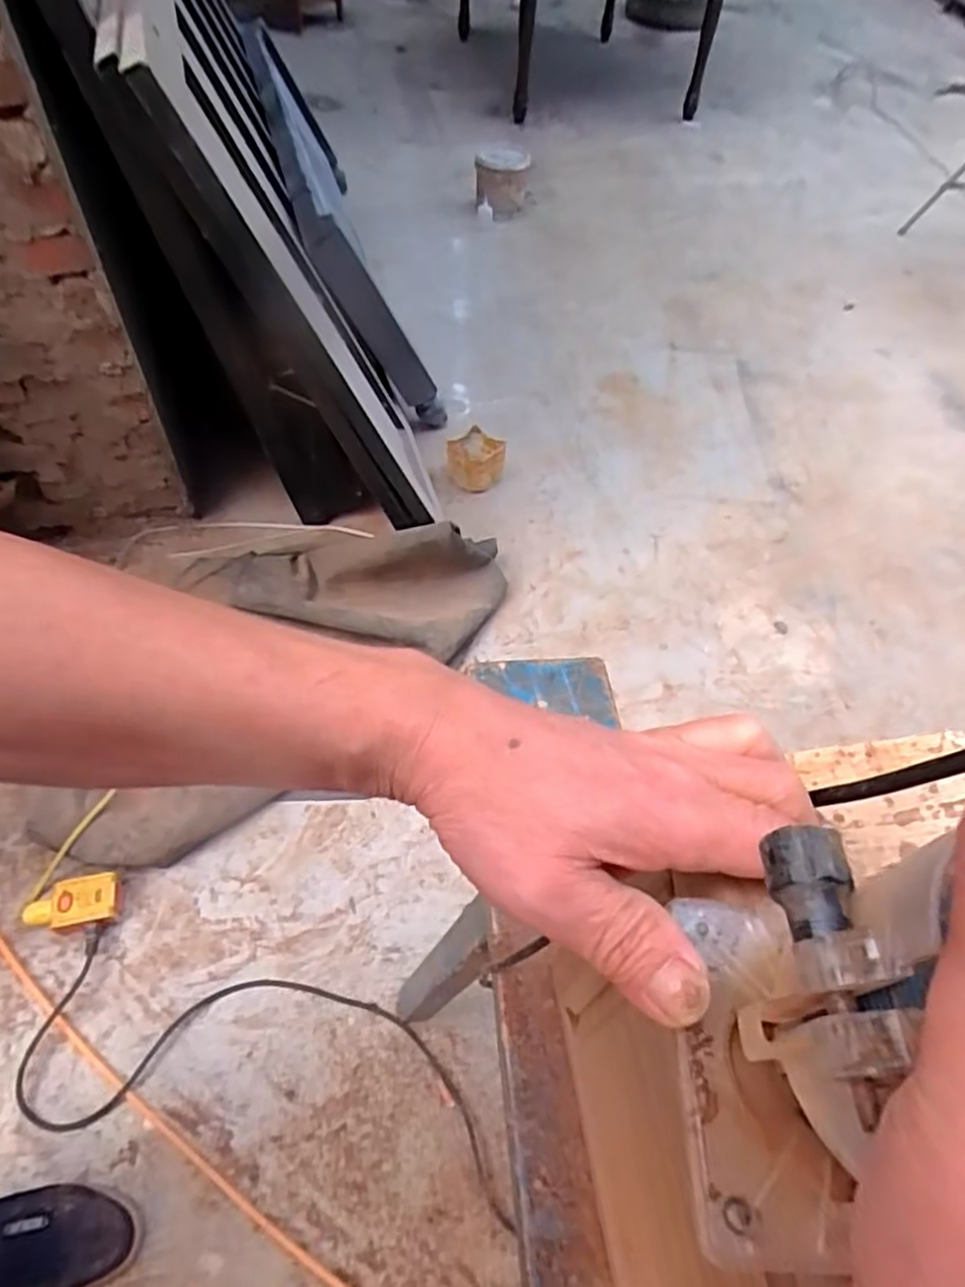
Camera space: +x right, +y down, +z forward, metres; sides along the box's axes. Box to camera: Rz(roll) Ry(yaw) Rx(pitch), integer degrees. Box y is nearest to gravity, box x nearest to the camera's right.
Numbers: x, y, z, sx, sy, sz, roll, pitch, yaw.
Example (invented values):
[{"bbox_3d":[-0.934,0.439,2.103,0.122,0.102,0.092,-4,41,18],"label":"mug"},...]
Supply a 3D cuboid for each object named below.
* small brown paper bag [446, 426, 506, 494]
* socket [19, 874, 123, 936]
[{"bbox_3d":[-0.016,-0.416,1.609,0.131,0.111,0.104,-1,55,-4],"label":"small brown paper bag"},{"bbox_3d":[-0.584,0.373,1.001,0.129,0.041,0.066,-6,55,-10],"label":"socket"}]

